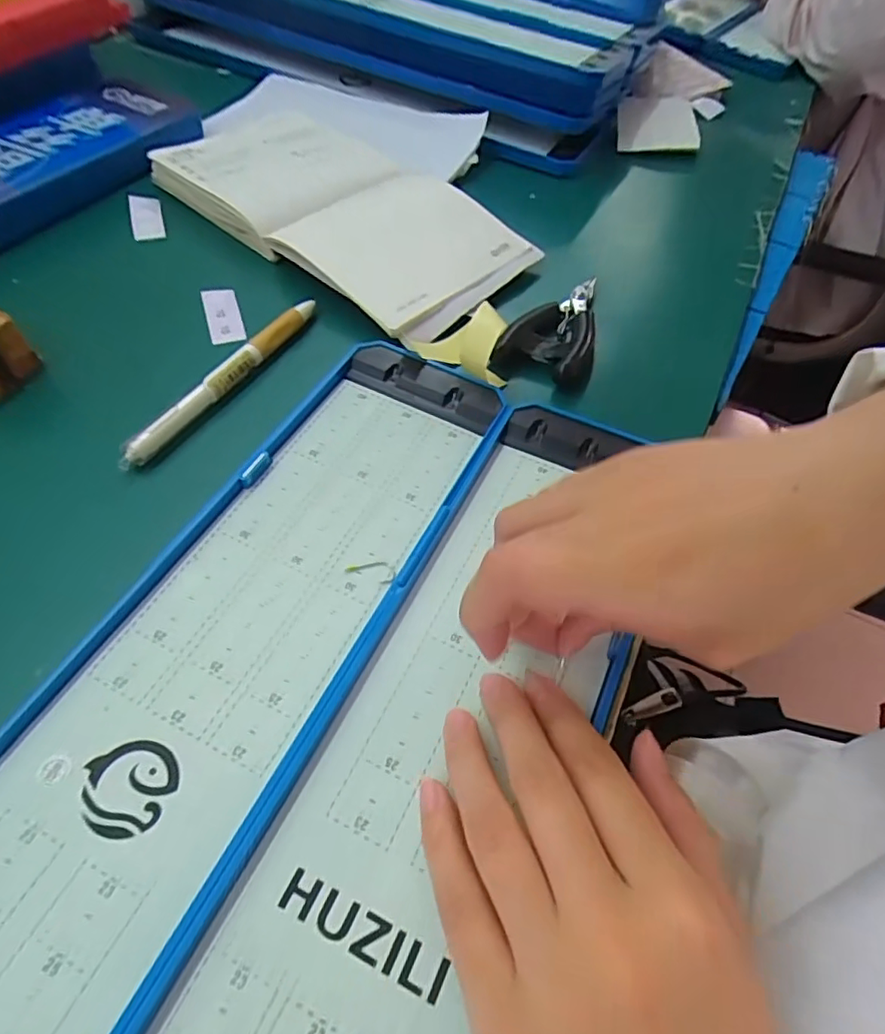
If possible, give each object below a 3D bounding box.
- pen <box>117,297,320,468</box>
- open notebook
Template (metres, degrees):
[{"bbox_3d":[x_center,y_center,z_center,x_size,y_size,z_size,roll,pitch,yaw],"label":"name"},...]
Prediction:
[{"bbox_3d":[-0.108,-0.073,0.293,0.009,0.010,0.137,27,58,15],"label":"pen"},{"bbox_3d":[-0.067,-0.206,0.375,0.249,0.017,0.126,37,61,21],"label":"open notebook"}]

